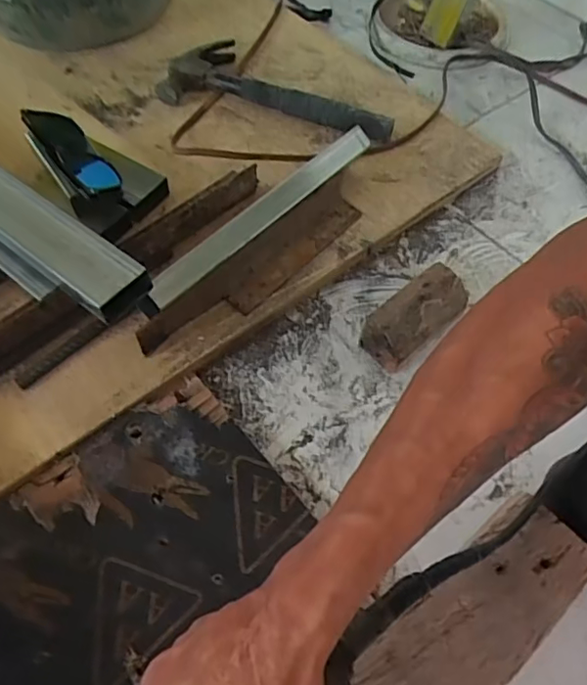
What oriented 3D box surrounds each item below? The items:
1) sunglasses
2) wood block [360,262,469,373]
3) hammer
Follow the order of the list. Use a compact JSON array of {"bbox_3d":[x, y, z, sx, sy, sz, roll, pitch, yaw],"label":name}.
[{"bbox_3d":[-0.216,-0.185,0.557,0.042,0.039,0.134,-33,66,-21],"label":"sunglasses"},{"bbox_3d":[0.117,-0.023,0.526,0.105,0.046,0.046,-35,66,-22],"label":"wood block"},{"bbox_3d":[-0.012,-0.306,0.684,0.284,0.028,0.123,18,59,8],"label":"hammer"}]

